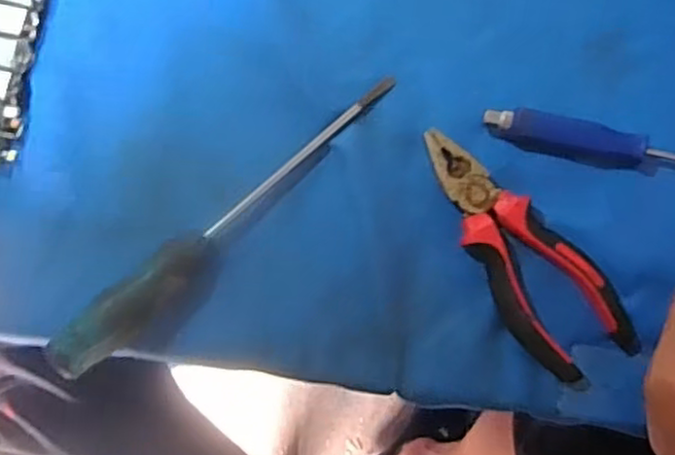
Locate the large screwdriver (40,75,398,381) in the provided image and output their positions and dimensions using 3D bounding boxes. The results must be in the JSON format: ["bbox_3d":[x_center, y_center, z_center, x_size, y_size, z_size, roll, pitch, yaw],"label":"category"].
[{"bbox_3d":[-0.063,-0.004,0.392,0.244,0.034,0.024,-42,83,-2],"label":"large screwdriver"}]

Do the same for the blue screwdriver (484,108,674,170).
[{"bbox_3d":[0.175,-0.040,0.385,0.181,0.020,0.020,15,84,4],"label":"blue screwdriver"}]

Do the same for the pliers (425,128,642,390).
[{"bbox_3d":[0.099,0.017,0.384,0.055,0.022,0.159,-40,83,-2],"label":"pliers"}]

